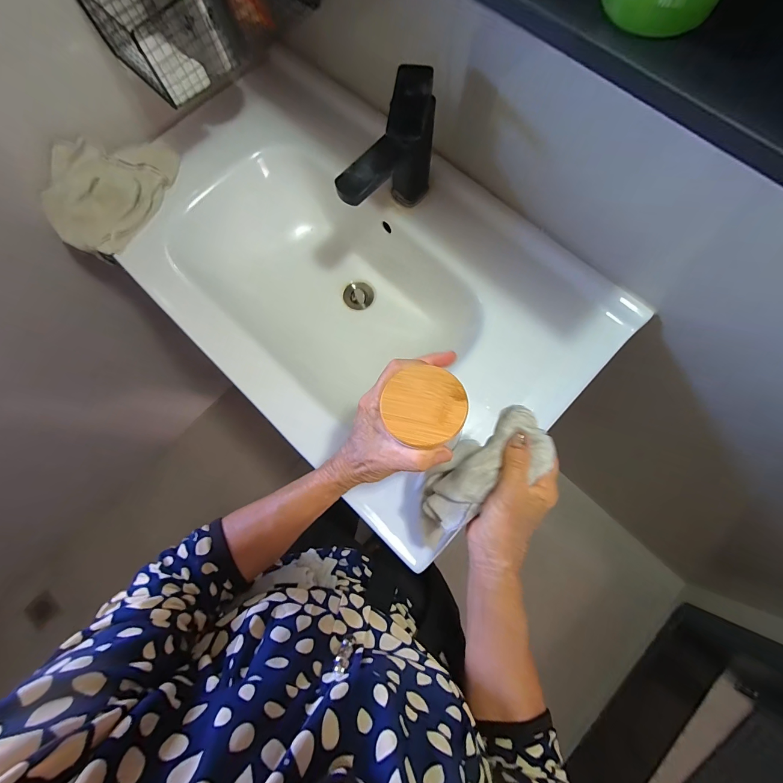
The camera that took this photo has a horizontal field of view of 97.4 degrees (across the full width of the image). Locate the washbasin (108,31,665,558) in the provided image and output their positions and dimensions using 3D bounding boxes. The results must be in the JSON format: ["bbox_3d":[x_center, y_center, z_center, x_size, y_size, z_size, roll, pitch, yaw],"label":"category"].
[{"bbox_3d":[-0.074,-0.180,0.614,0.781,0.198,0.476,42,80,12],"label":"washbasin"}]

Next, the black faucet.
[{"bbox_3d":[-0.004,-0.298,0.464,0.149,0.162,0.078,-42,77,-9],"label":"black faucet"}]

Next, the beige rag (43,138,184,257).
[{"bbox_3d":[-0.445,-0.328,0.549,0.137,0.081,0.217,28,77,9],"label":"beige rag"}]

